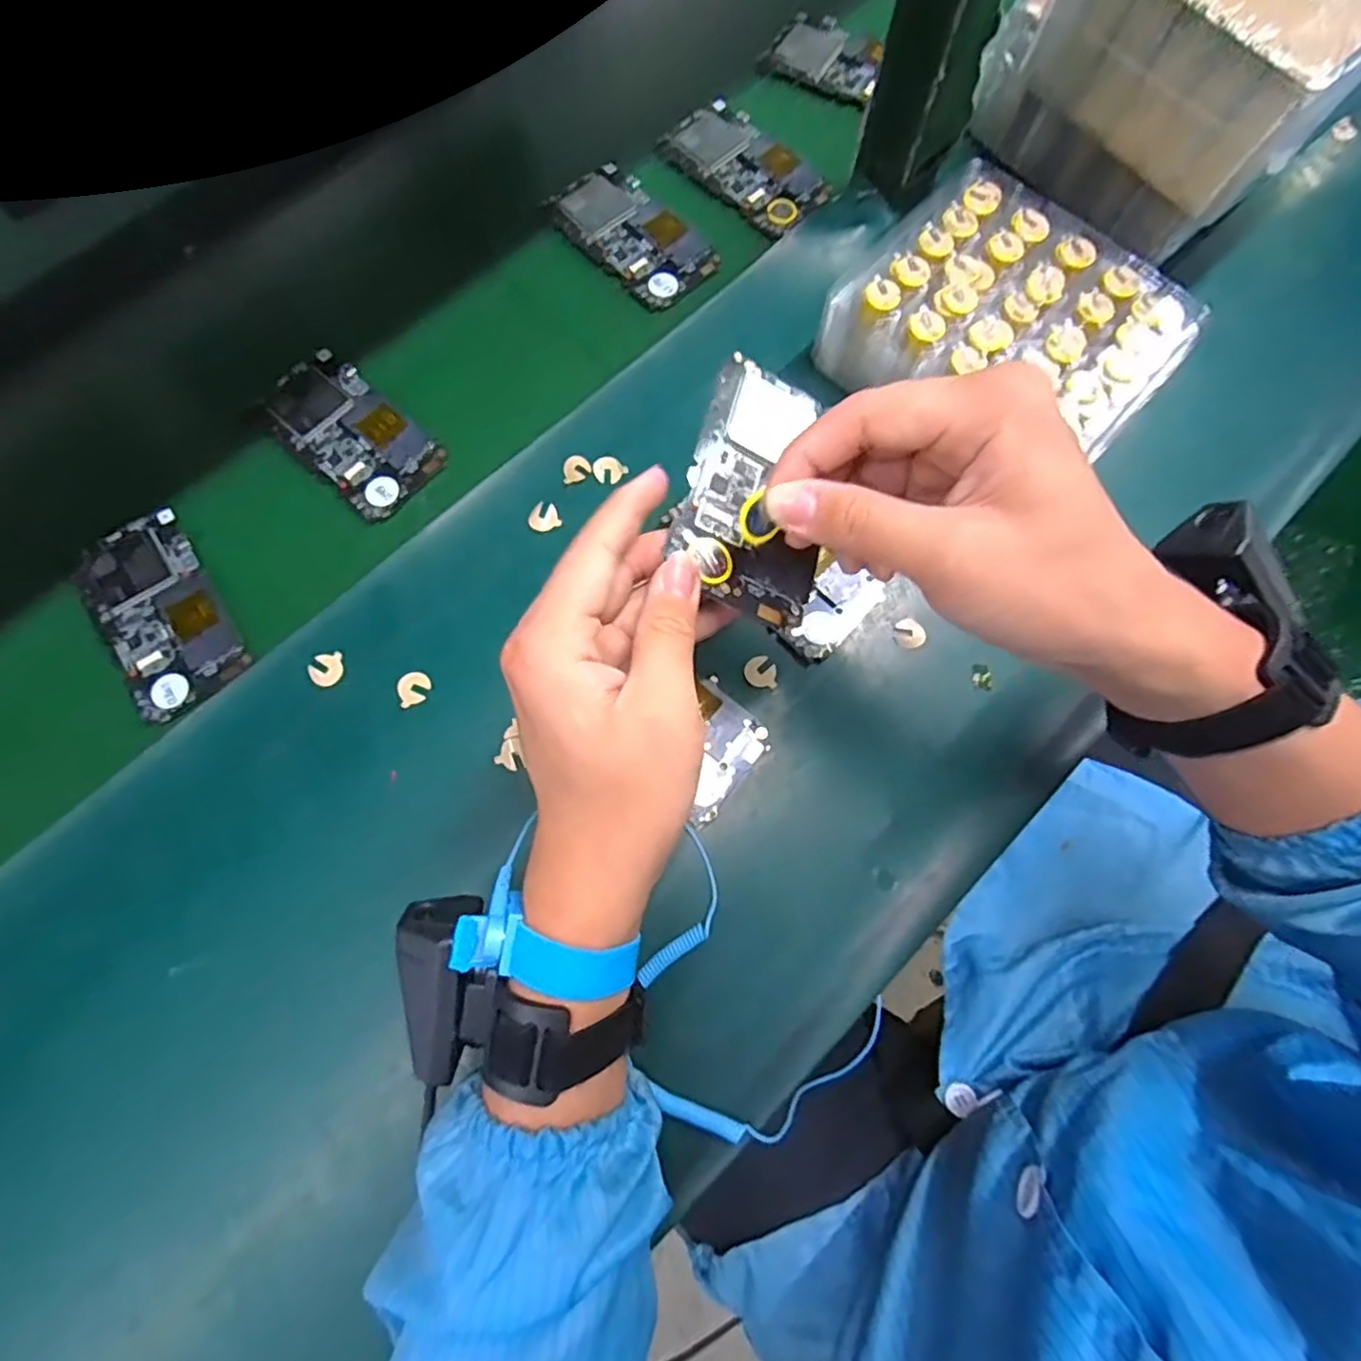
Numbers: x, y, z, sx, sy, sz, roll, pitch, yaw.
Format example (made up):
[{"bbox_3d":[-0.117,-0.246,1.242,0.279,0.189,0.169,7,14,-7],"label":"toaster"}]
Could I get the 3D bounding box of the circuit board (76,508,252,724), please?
[{"bbox_3d":[-0.305,-0.042,0.399,0.064,0.010,0.123,-31,75,-13],"label":"circuit board"}]

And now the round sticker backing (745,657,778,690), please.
[{"bbox_3d":[0.046,-0.005,0.387,0.018,0.004,0.017,0,81,-1],"label":"round sticker backing"}]

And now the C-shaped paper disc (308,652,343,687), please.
[{"bbox_3d":[-0.198,-0.006,0.381,0.018,0.004,0.017,5,73,-15],"label":"C-shaped paper disc"}]

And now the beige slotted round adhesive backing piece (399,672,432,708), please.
[{"bbox_3d":[-0.149,0.004,0.381,0.019,0.004,0.017,-27,93,-11],"label":"beige slotted round adhesive backing piece"}]

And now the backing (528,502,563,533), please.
[{"bbox_3d":[-0.082,-0.098,0.406,0.018,0.004,0.017,0,88,-7],"label":"backing"}]

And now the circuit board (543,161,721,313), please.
[{"bbox_3d":[-0.032,-0.309,0.470,0.065,0.008,0.119,-40,77,-15],"label":"circuit board"}]

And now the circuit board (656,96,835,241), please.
[{"bbox_3d":[0.047,-0.371,0.490,0.065,0.011,0.125,-40,77,-15],"label":"circuit board"}]

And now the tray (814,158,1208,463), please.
[{"bbox_3d":[0.192,-0.208,0.402,0.177,0.052,0.151,37,73,10],"label":"tray"}]

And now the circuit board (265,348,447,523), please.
[{"bbox_3d":[-0.209,-0.157,0.430,0.117,0.006,0.065,41,73,11],"label":"circuit board"}]

